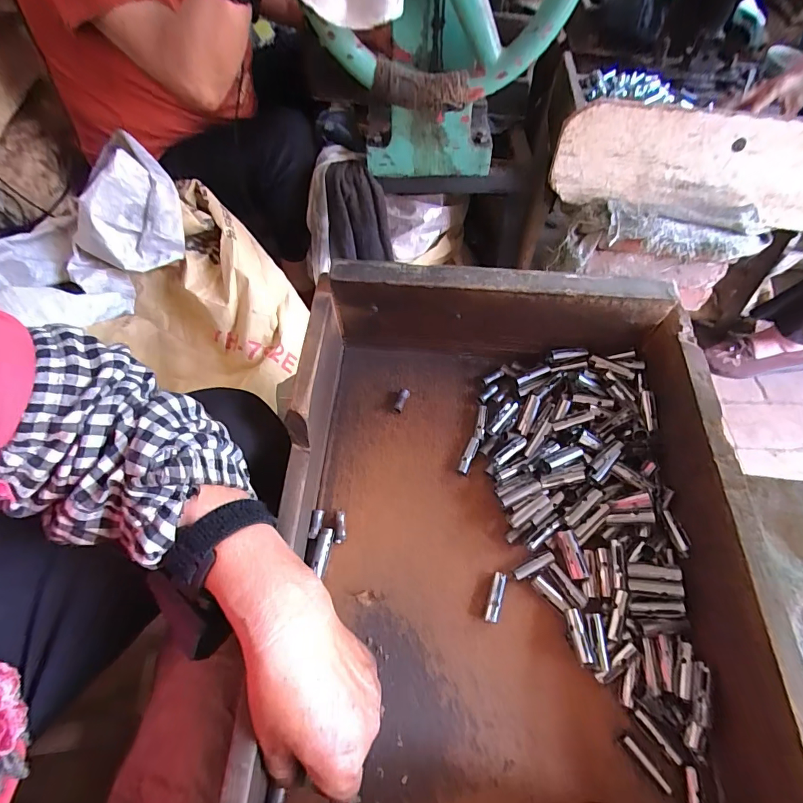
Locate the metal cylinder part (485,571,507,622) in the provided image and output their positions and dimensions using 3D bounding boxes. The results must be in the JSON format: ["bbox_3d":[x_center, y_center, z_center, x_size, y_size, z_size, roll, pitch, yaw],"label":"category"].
[{"bbox_3d":[0.075,0.155,0.343,0.010,0.011,0.036,16,58,10],"label":"metal cylinder part"}]

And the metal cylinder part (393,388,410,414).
[{"bbox_3d":[0.000,-0.001,0.429,0.011,0.008,0.029,14,57,9],"label":"metal cylinder part"}]

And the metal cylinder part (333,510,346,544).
[{"bbox_3d":[-0.053,0.108,0.374,0.010,0.011,0.028,-1,56,-1],"label":"metal cylinder part"}]

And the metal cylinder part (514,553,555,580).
[{"bbox_3d":[0.109,0.135,0.354,0.035,0.009,0.009,-21,59,-14],"label":"metal cylinder part"}]

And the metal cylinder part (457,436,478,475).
[{"bbox_3d":[0.062,0.051,0.400,0.010,0.010,0.036,22,59,14],"label":"metal cylinder part"}]

